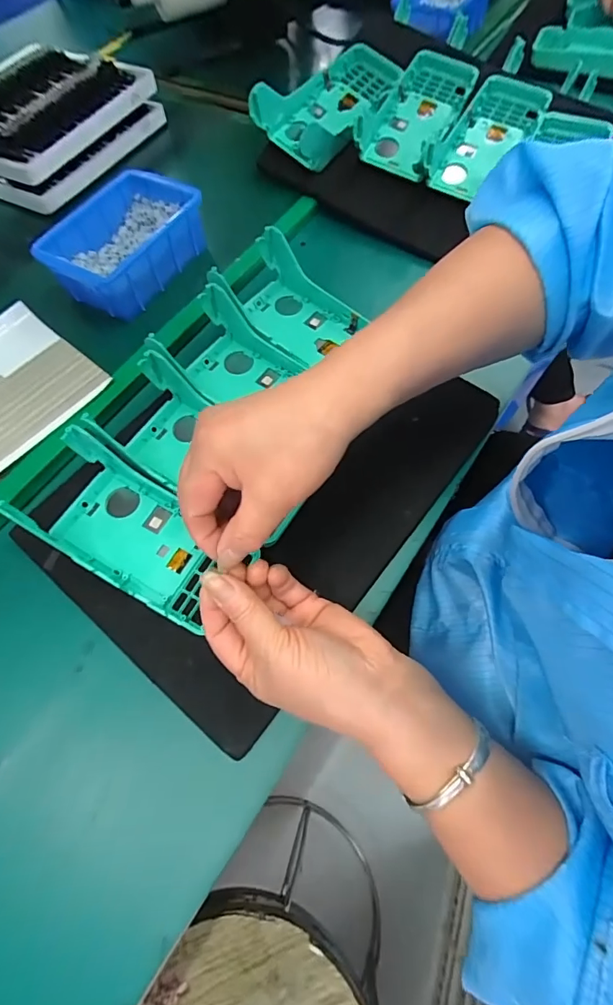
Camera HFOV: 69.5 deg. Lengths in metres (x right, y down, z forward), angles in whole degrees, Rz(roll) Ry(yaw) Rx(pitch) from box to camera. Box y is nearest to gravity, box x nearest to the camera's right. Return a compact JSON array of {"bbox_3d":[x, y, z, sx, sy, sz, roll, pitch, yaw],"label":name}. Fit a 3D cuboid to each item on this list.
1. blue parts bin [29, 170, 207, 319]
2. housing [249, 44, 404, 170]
[{"bbox_3d":[-0.179,-0.253,0.442,0.110,0.057,0.154,28,68,15],"label":"blue parts bin"},{"bbox_3d":[0.026,-0.436,0.489,0.091,0.049,0.172,39,72,19],"label":"housing"}]

